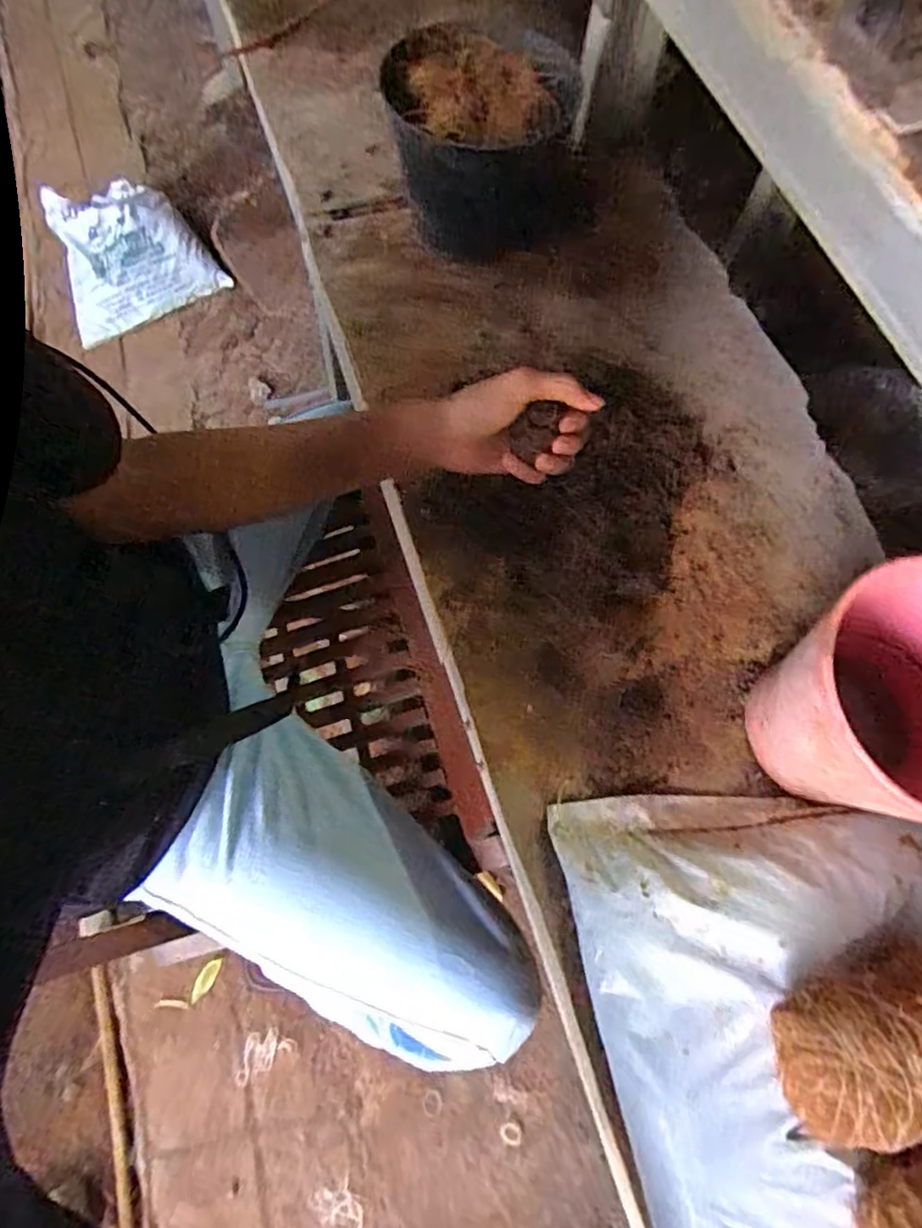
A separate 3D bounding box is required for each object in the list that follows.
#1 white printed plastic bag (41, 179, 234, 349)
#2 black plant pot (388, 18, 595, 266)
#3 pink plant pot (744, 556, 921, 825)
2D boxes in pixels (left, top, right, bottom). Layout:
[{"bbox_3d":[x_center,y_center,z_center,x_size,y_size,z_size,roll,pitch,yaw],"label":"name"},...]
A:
[{"bbox_3d":[-0.740,-0.813,1.395,0.299,0.095,0.336,-32,73,-13],"label":"white printed plastic bag"},{"bbox_3d":[0.018,-0.431,0.584,0.154,0.127,0.165,-6,69,-3],"label":"black plant pot"},{"bbox_3d":[0.277,0.059,0.405,0.155,0.131,0.140,-34,73,-13],"label":"pink plant pot"}]

